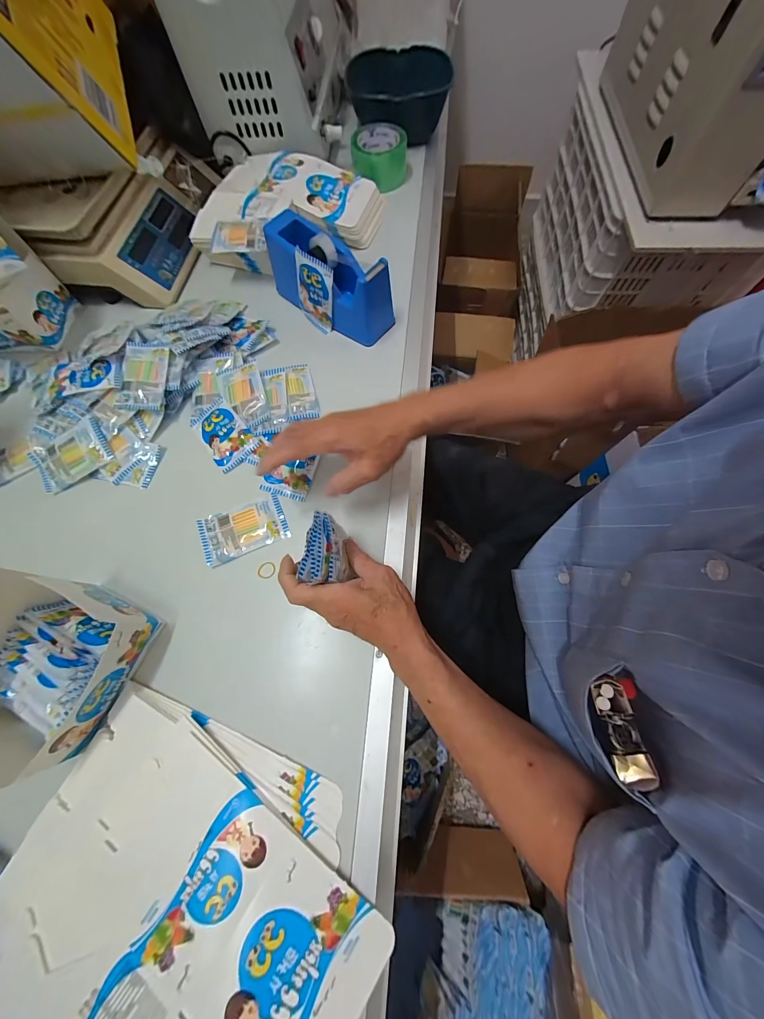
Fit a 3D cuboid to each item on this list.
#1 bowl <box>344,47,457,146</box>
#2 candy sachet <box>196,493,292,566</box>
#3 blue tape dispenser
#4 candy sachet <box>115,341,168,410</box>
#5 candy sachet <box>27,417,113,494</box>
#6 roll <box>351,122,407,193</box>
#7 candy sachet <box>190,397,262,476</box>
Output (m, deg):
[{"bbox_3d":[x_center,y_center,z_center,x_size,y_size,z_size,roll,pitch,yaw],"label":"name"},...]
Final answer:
[{"bbox_3d":[0.033,-0.846,0.666,0.199,0.087,0.189,-1,71,2],"label":"bowl"},{"bbox_3d":[-0.173,0.024,0.399,0.101,0.007,0.062,-22,72,-5],"label":"candy sachet"},{"bbox_3d":[-0.079,-0.336,0.476,0.199,0.094,0.073,35,76,13],"label":"blue tape dispenser"},{"bbox_3d":[-0.331,-0.190,0.447,0.059,0.018,0.107,1,73,1],"label":"candy sachet"},{"bbox_3d":[-0.416,-0.072,0.429,0.101,0.010,0.069,-28,87,4],"label":"candy sachet"},{"bbox_3d":[-0.007,-0.681,0.616,0.098,0.056,0.097,-1,71,2],"label":"roll"},{"bbox_3d":[-0.222,-0.106,0.445,0.062,0.015,0.104,-41,74,-11],"label":"candy sachet"}]

